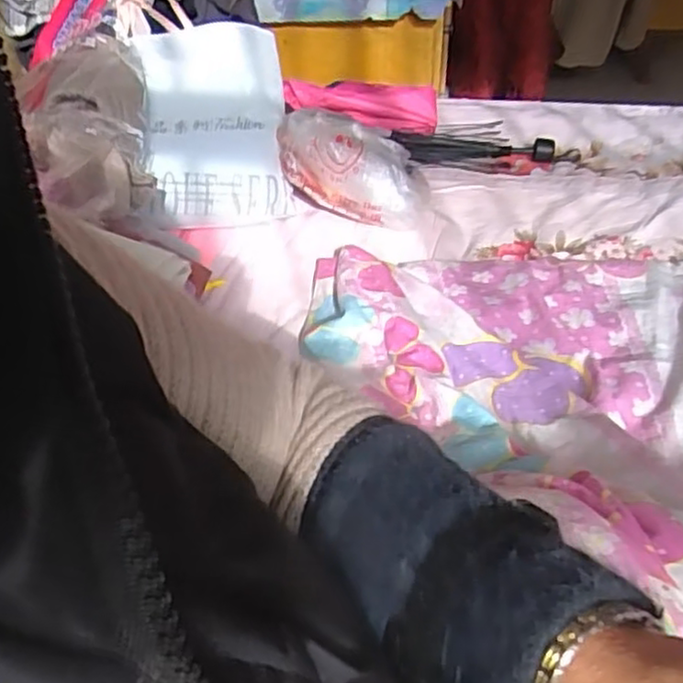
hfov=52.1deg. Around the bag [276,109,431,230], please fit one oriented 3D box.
[{"bbox_3d":[0.015,-0.237,0.975,0.206,0.132,0.092,3,45,6],"label":"bag"}]

